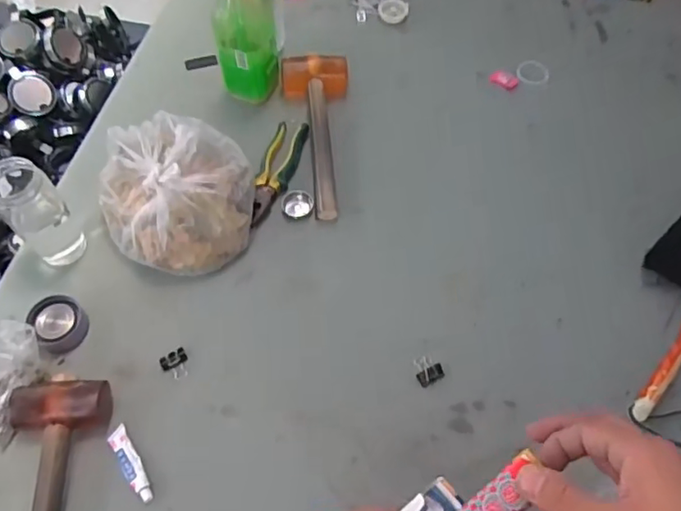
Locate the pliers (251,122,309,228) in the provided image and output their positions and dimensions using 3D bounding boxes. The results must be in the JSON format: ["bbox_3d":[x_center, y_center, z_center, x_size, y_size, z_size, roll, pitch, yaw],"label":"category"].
[{"bbox_3d":[-0.098,-0.128,0.854,0.054,0.025,0.197,13,61,7],"label":"pliers"}]

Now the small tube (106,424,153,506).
[{"bbox_3d":[-0.240,0.239,0.652,0.023,0.008,0.092,-31,65,-17],"label":"small tube"}]

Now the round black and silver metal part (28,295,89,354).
[{"bbox_3d":[-0.359,0.087,0.730,0.066,0.032,0.069,-30,64,-16],"label":"round black and silver metal part"}]

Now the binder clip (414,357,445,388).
[{"bbox_3d":[0.110,0.142,0.717,0.034,0.011,0.036,-22,62,-13],"label":"binder clip"}]

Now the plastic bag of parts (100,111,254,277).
[{"bbox_3d":[-0.227,-0.091,0.797,0.209,0.099,0.231,-14,61,-8],"label":"plastic bag of parts"}]

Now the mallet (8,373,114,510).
[{"bbox_3d":[-0.323,0.278,0.607,0.101,0.054,0.294,1,60,0],"label":"mallet"}]

